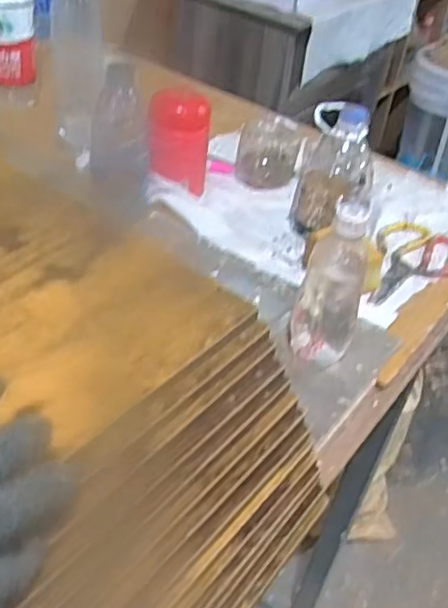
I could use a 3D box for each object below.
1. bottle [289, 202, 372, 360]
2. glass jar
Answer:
[{"bbox_3d":[0.102,-0.010,0.627,0.055,0.172,0.053,4,39,-3],"label":"bottle"},{"bbox_3d":[0.066,-0.228,0.973,0.090,0.081,0.090,4,39,-3],"label":"glass jar"}]

